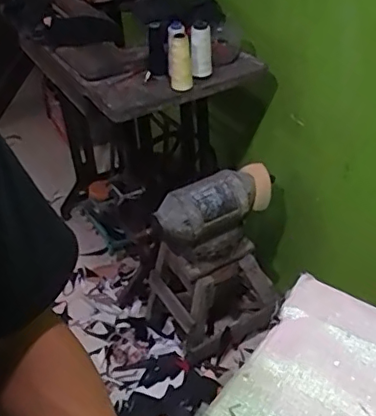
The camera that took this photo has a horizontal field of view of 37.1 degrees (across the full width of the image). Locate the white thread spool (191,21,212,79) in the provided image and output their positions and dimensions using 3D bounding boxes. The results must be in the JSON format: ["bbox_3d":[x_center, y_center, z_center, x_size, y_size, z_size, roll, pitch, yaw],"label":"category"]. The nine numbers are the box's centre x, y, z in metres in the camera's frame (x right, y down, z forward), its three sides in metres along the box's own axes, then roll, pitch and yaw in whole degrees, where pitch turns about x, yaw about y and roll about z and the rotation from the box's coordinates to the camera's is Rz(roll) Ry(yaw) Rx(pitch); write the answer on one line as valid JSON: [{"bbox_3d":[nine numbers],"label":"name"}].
[{"bbox_3d":[0.029,-0.335,1.222,0.043,0.128,0.046,-2,37,3],"label":"white thread spool"}]

